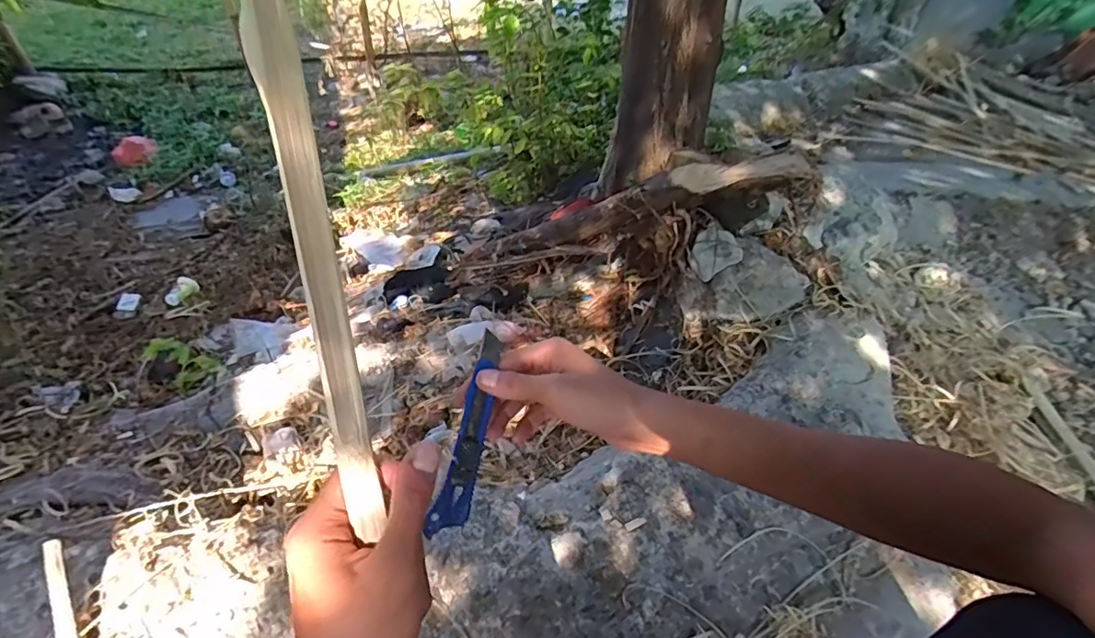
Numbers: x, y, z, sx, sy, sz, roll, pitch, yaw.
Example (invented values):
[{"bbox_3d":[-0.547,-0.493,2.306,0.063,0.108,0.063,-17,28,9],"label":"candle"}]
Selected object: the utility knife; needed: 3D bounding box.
[{"bbox_3d":[-0.063,0.091,0.426,0.028,0.011,0.160,11,80,9],"label":"utility knife"}]

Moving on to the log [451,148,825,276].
[{"bbox_3d":[0.104,-0.221,1.214,0.933,0.090,0.114,-10,27,44],"label":"log"}]

